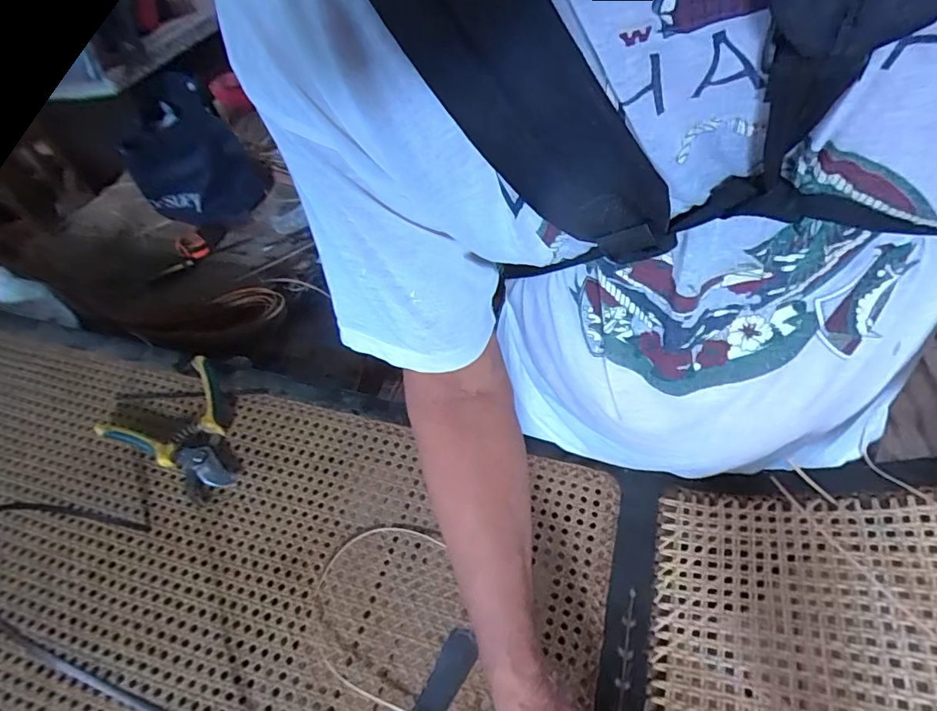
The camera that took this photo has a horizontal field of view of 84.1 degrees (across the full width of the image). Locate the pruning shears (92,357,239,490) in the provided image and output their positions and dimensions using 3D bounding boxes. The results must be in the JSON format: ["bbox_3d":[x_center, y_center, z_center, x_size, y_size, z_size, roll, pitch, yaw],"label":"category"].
[{"bbox_3d":[-0.323,0.091,0.585,0.133,0.026,0.161,-37,59,-21],"label":"pruning shears"}]

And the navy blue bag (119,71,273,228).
[{"bbox_3d":[-0.524,-0.389,0.991,0.209,0.179,0.256,-25,51,-10],"label":"navy blue bag"}]

